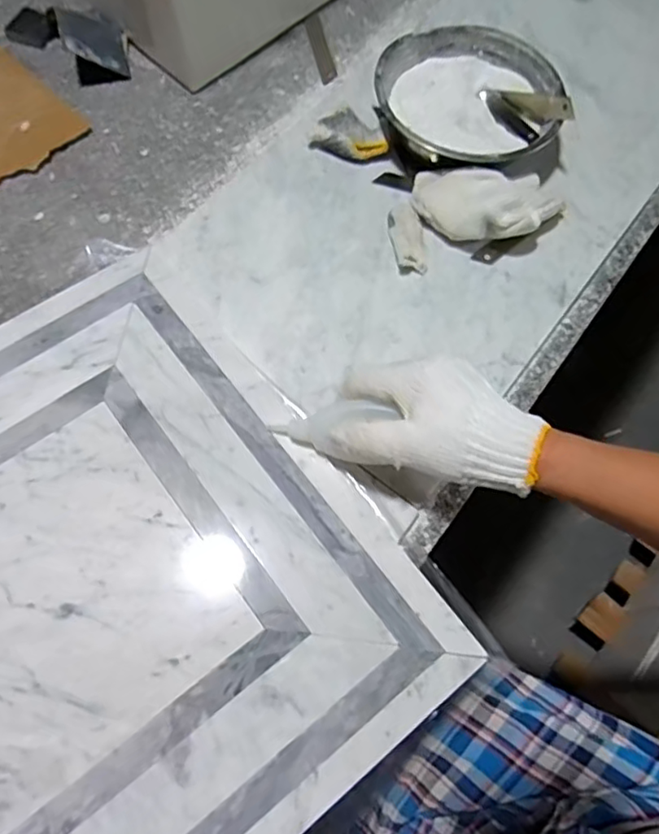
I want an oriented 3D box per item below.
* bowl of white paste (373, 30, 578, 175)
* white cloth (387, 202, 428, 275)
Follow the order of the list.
[{"bbox_3d":[0.125,-0.279,0.547,0.159,0.055,0.159,1,68,-2],"label":"bowl of white paste"},{"bbox_3d":[0.066,-0.156,0.519,0.026,0.009,0.073,-4,68,-4],"label":"white cloth"}]

